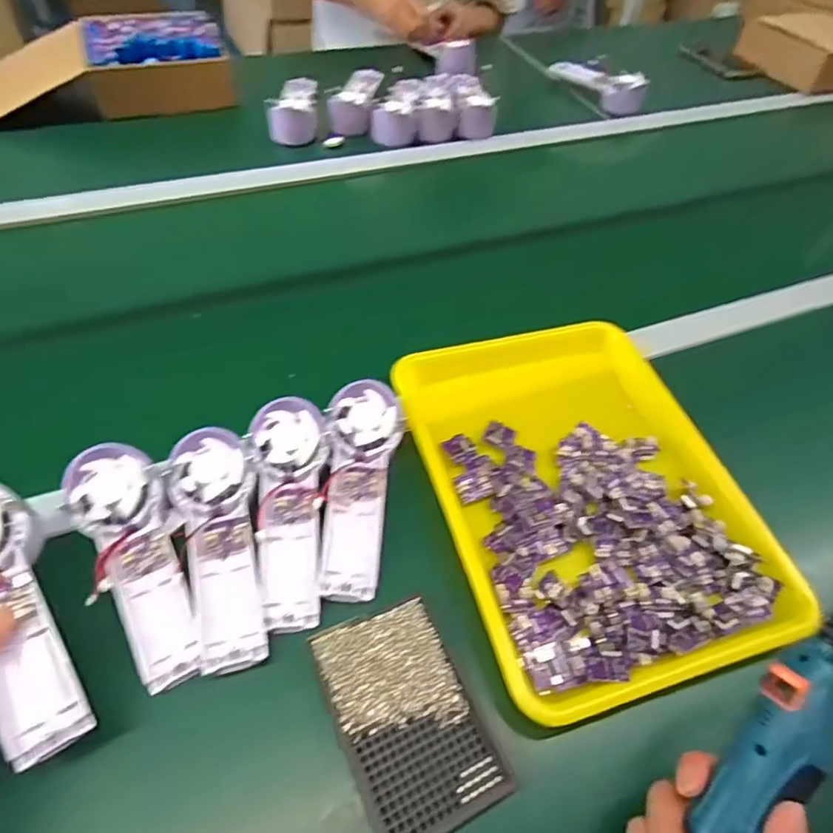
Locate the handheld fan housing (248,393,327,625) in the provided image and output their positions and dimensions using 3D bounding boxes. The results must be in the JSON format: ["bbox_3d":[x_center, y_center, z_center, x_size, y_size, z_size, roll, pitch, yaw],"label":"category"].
[{"bbox_3d":[-0.099,0.073,0.443,0.056,0.023,0.175,-3,69,-8],"label":"handheld fan housing"}]

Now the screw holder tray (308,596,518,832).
[{"bbox_3d":[-0.007,0.195,0.371,0.087,0.013,0.137,-20,57,-19],"label":"screw holder tray"}]

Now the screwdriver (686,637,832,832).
[{"bbox_3d":[0.164,0.207,0.288,0.029,0.028,0.199,30,88,16],"label":"screwdriver"}]

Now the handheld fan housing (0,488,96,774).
[{"bbox_3d":[-0.257,0.121,0.349,0.058,0.045,0.176,-25,80,-22],"label":"handheld fan housing"}]

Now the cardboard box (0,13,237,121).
[{"bbox_3d":[-0.507,-0.507,0.848,0.439,0.091,0.164,-27,60,-23],"label":"cardboard box"}]

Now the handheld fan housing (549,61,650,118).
[{"bbox_3d":[0.322,-0.596,1.005,0.044,0.057,0.180,-34,63,-27],"label":"handheld fan housing"}]

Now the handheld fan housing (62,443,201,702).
[{"bbox_3d":[-0.201,0.103,0.403,0.060,0.029,0.177,-21,73,-20],"label":"handheld fan housing"}]

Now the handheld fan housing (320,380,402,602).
[{"bbox_3d":[-0.047,0.056,0.460,0.056,0.025,0.176,4,66,-2],"label":"handheld fan housing"}]

